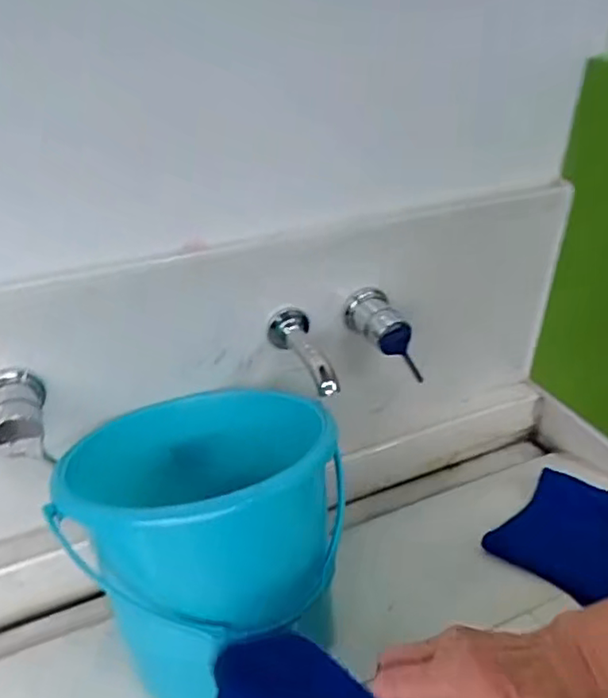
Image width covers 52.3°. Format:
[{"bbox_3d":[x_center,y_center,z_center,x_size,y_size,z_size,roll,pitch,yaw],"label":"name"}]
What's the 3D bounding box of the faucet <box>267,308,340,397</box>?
[{"bbox_3d":[-0.001,0.006,0.685,0.054,0.044,0.121,-10,35,-14],"label":"faucet"}]

